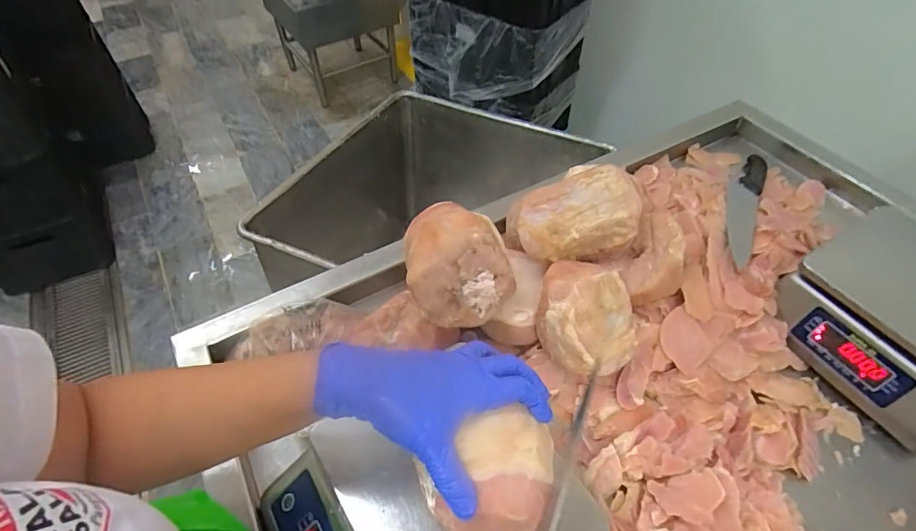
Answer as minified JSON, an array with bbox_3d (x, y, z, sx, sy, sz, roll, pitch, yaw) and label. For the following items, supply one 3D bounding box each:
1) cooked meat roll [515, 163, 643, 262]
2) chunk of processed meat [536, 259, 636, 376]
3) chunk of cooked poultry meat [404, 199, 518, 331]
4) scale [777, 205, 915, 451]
[{"bbox_3d":[0.143,-0.065,0.589,0.141,0.073,0.091,-2,51,-2],"label":"cooked meat roll"},{"bbox_3d":[0.153,0.059,0.563,0.117,0.093,0.102,15,52,12],"label":"chunk of processed meat"},{"bbox_3d":[-0.001,0.004,0.554,0.119,0.112,0.107,-6,51,-5],"label":"chunk of cooked poultry meat"},{"bbox_3d":[0.550,0.063,0.595,0.220,0.106,0.227,-27,56,-20],"label":"scale"}]

